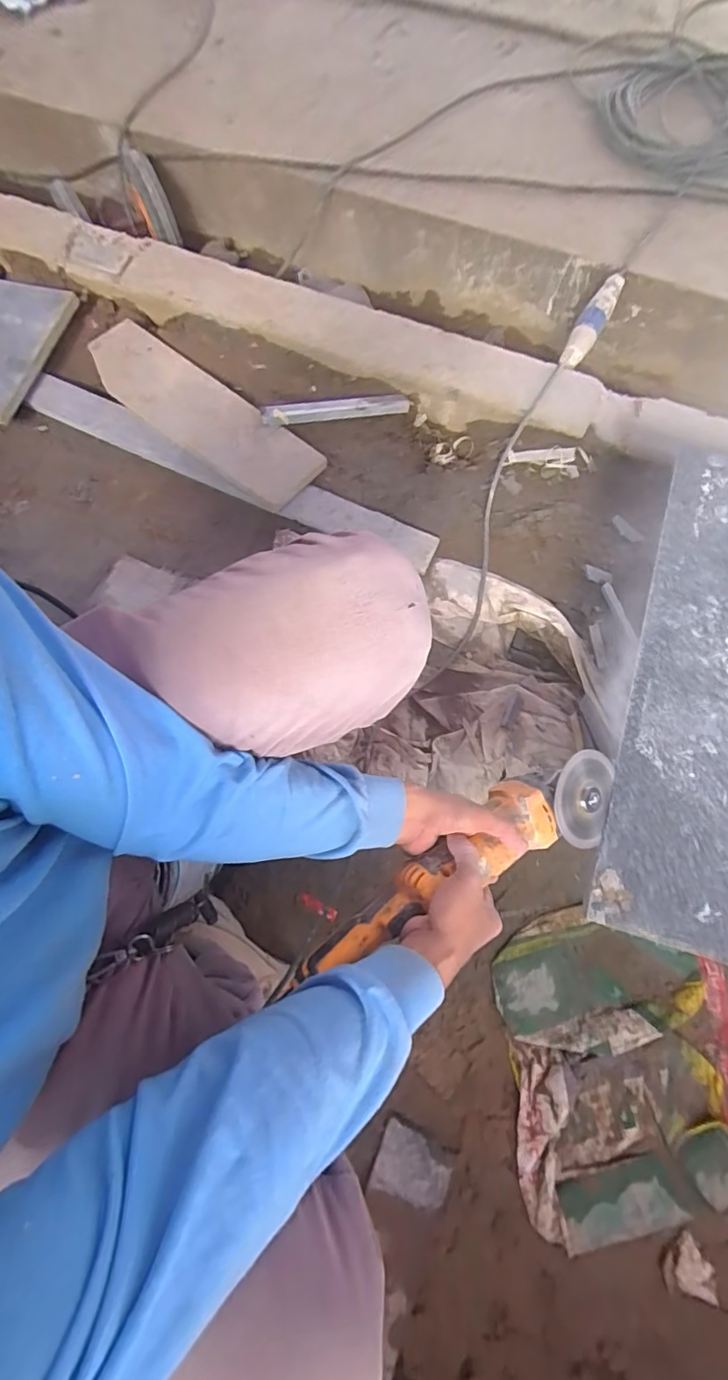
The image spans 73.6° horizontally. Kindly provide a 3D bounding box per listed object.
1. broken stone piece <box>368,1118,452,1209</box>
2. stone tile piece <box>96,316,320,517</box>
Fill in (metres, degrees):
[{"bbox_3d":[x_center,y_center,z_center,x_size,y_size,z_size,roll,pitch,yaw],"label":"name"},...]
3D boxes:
[{"bbox_3d":[0.066,0.632,0.643,0.099,0.014,0.077,22,79,3],"label":"broken stone piece"},{"bbox_3d":[-0.290,-0.493,0.864,0.488,0.031,0.144,37,76,12],"label":"stone tile piece"}]

